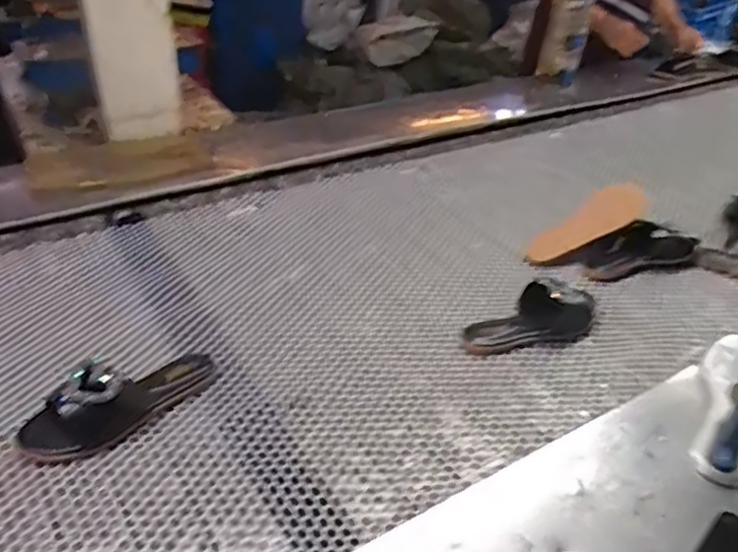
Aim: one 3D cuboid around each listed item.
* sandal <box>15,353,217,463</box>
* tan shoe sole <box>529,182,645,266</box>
[{"bbox_3d":[-0.298,0.145,0.793,0.090,0.066,0.239,29,42,35],"label":"sandal"},{"bbox_3d":[0.365,-0.089,1.092,0.202,0.067,0.017,-28,-8,9],"label":"tan shoe sole"}]

